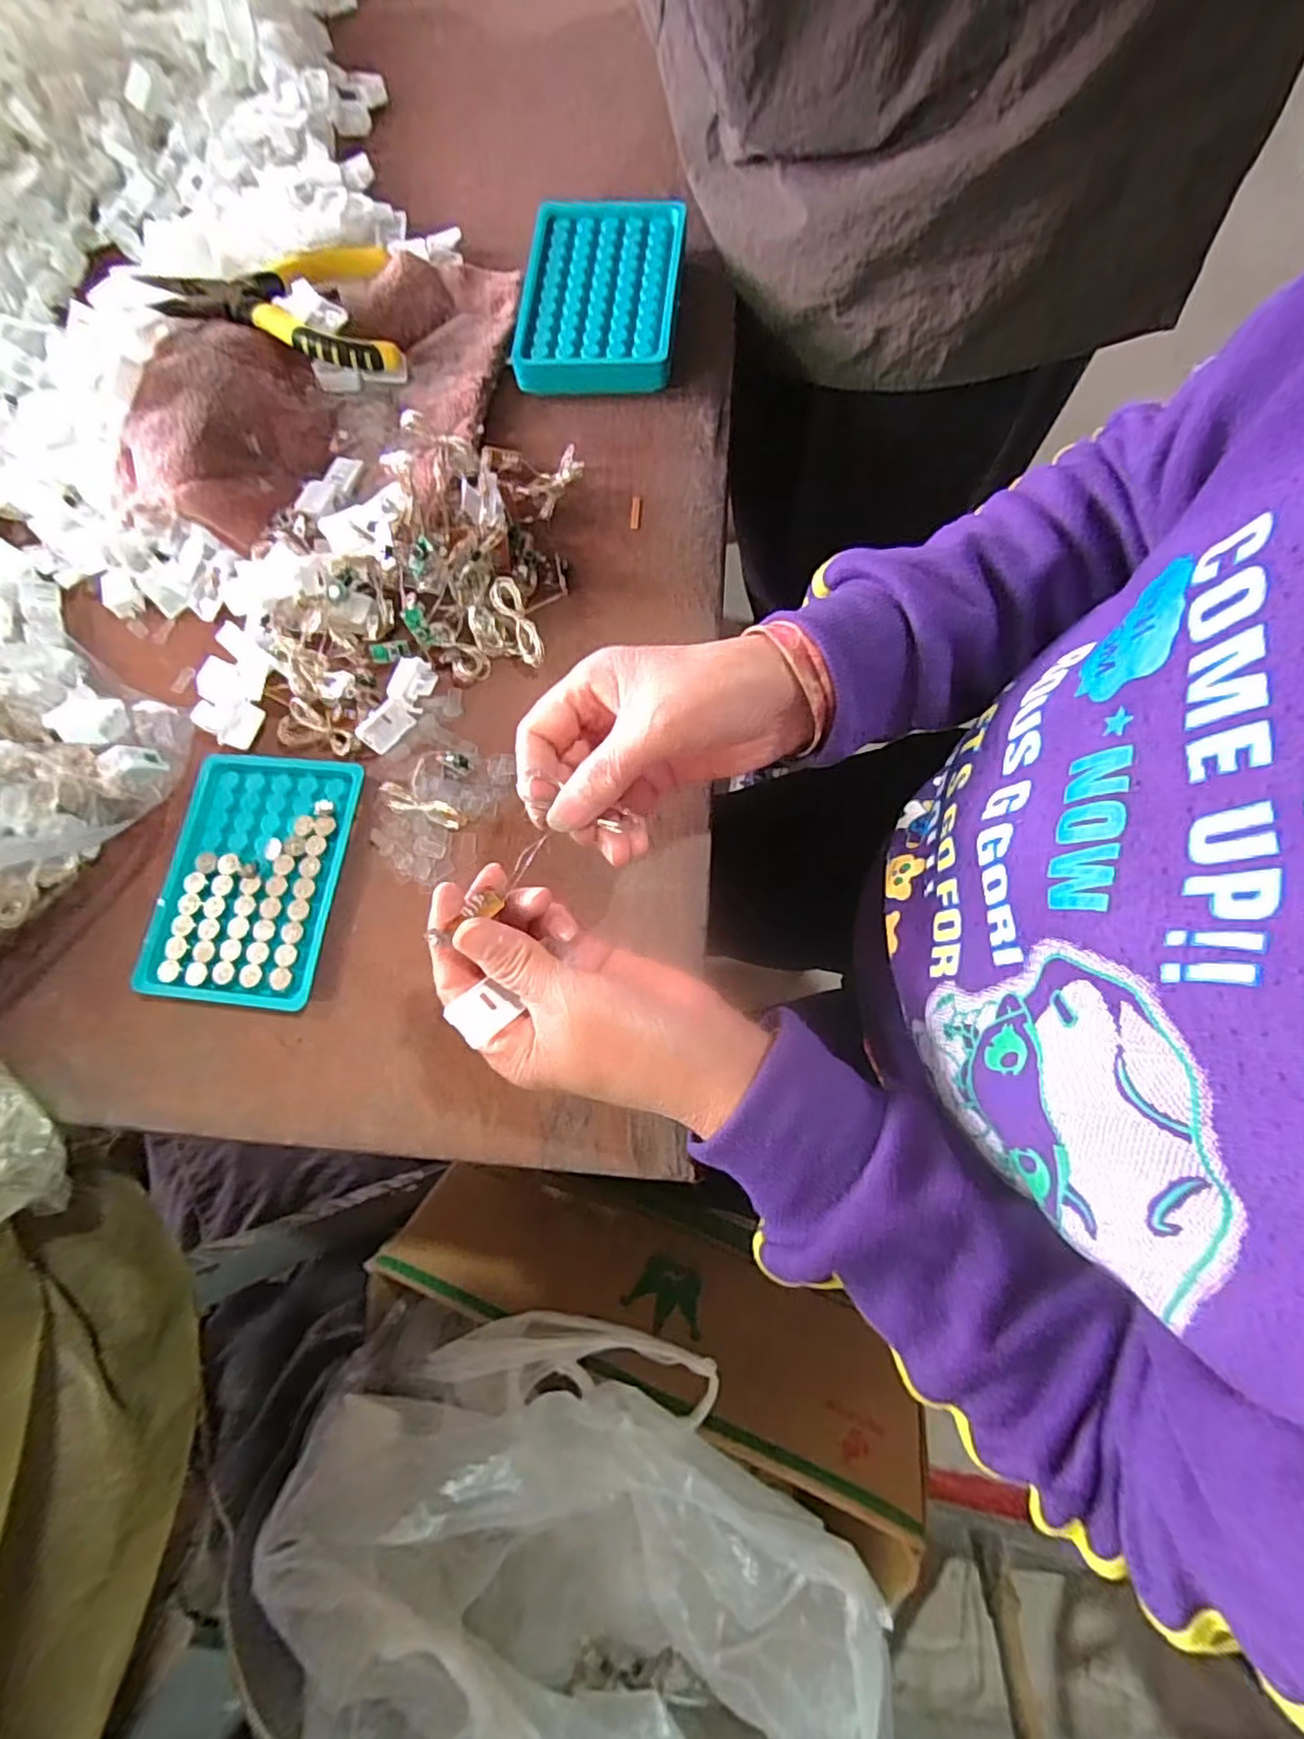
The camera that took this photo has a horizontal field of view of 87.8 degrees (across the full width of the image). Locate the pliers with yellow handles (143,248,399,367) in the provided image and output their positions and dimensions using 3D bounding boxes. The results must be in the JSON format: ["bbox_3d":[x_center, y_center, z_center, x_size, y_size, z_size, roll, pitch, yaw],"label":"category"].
[{"bbox_3d":[-0.237,-0.352,0.429,0.142,0.035,0.088,-10,74,3],"label":"pliers with yellow handles"}]

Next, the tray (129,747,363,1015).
[{"bbox_3d":[-0.212,0.003,0.356,0.096,0.013,0.130,5,75,7],"label":"tray"}]

